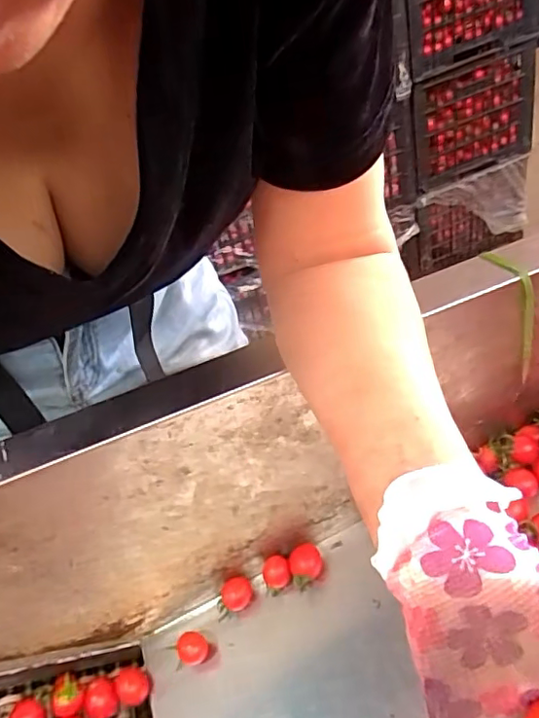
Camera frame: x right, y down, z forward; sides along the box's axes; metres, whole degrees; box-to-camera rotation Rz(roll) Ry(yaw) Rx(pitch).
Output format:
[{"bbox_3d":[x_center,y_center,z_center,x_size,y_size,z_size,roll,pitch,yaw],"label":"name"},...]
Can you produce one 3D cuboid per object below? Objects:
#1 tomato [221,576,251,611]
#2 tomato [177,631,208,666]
[{"bbox_3d":[-0.030,0.219,0.523,0.027,0.024,0.025,-1,41,1],"label":"tomato"},{"bbox_3d":[-0.068,0.257,0.500,0.026,0.022,0.024,-1,41,1],"label":"tomato"}]

